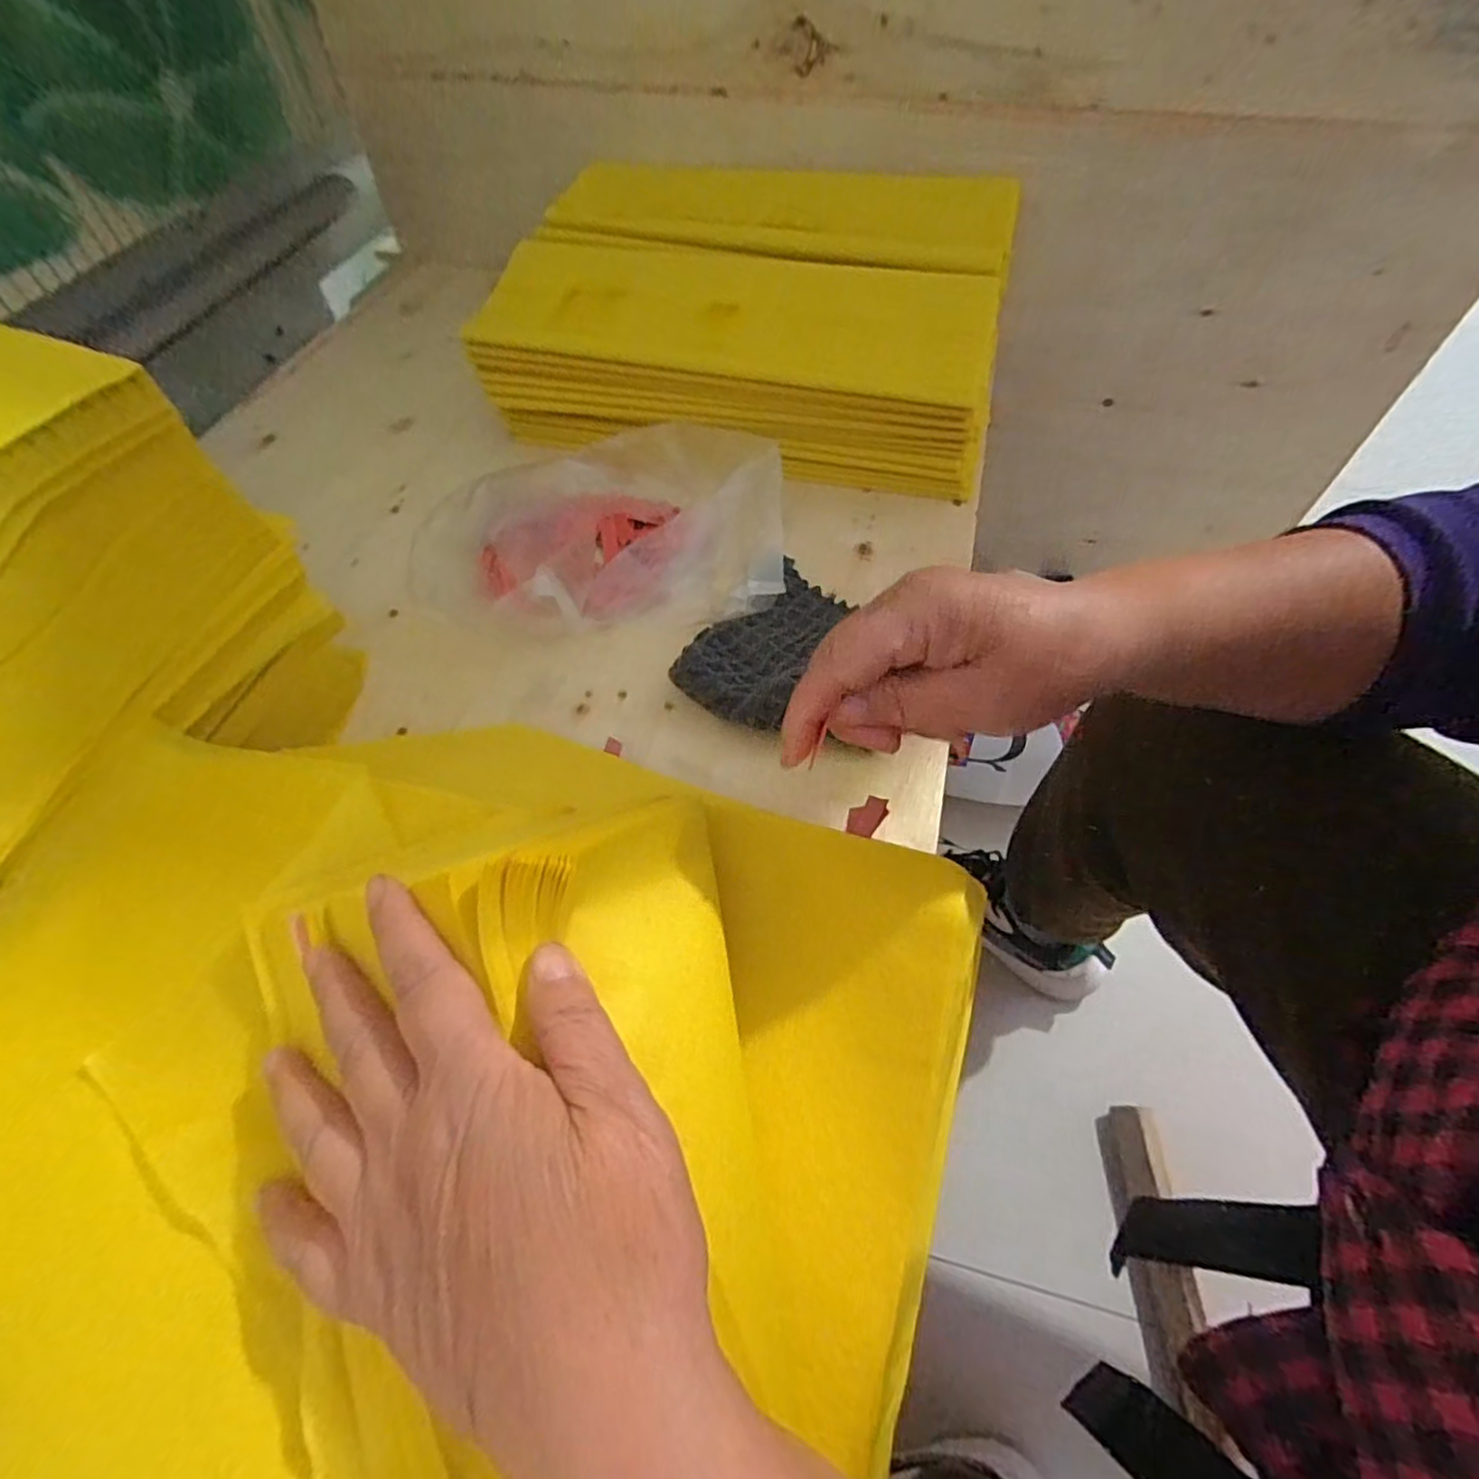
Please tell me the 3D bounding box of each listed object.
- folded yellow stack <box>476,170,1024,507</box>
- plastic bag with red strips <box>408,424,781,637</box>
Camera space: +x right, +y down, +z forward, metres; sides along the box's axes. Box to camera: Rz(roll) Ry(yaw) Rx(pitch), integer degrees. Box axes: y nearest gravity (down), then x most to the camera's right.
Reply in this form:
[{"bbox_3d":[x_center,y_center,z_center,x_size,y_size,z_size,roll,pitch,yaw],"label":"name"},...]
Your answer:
[{"bbox_3d":[0.015,-0.338,0.537,0.362,0.103,0.262,12,58,9],"label":"folded yellow stack"},{"bbox_3d":[-0.080,-0.131,0.437,0.212,0.068,0.136,4,57,4],"label":"plastic bag with red strips"}]

